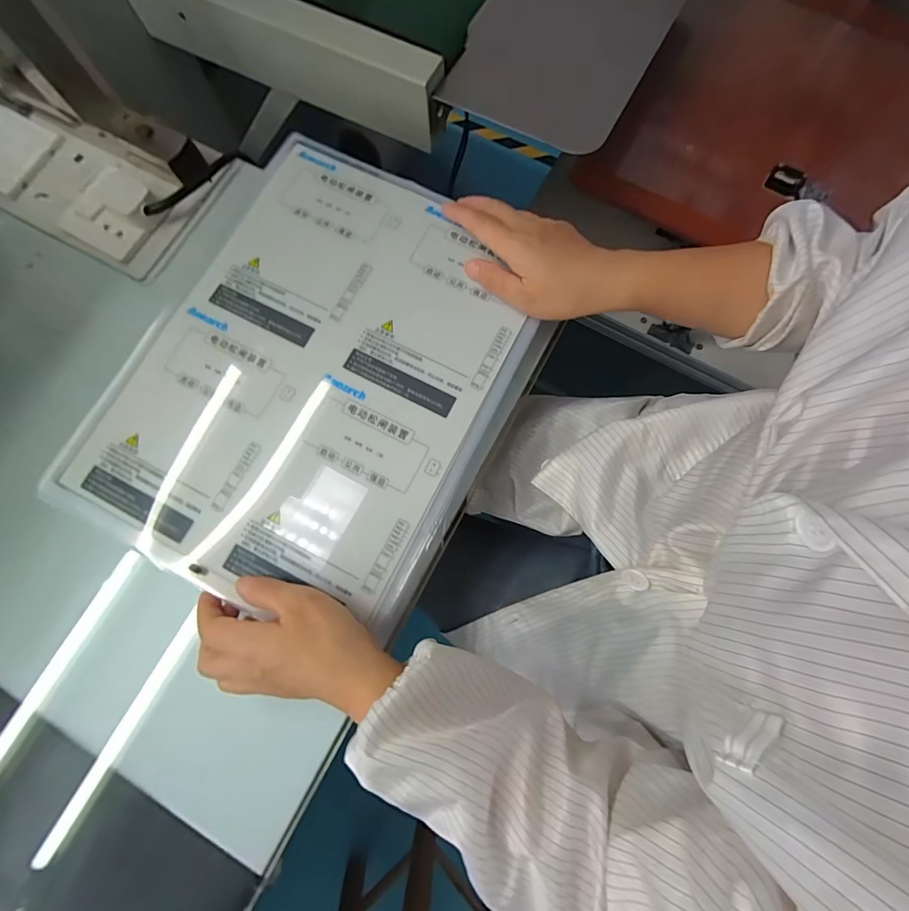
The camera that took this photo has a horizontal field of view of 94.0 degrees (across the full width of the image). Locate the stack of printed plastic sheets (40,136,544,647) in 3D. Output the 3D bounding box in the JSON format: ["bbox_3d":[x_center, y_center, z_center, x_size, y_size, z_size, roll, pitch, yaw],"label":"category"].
[{"bbox_3d":[-0.118,-0.074,0.359,0.314,0.016,0.371,26,80,6],"label":"stack of printed plastic sheets"}]

